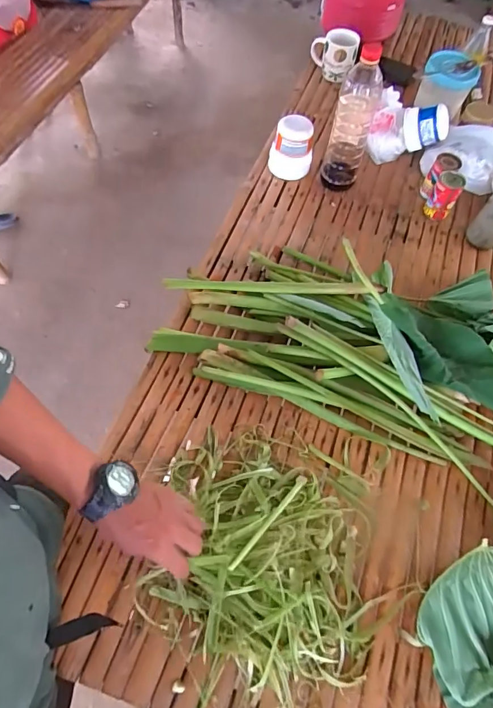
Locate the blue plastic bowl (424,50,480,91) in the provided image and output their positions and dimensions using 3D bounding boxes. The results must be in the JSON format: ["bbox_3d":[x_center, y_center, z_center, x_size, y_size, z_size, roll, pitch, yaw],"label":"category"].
[{"bbox_3d":[0.479,-0.660,1.004,0.122,0.048,0.098,16,61,6],"label":"blue plastic bowl"}]

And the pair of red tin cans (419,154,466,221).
[{"bbox_3d":[0.408,-0.348,0.903,0.072,0.092,0.092,21,62,8],"label":"pair of red tin cans"}]

